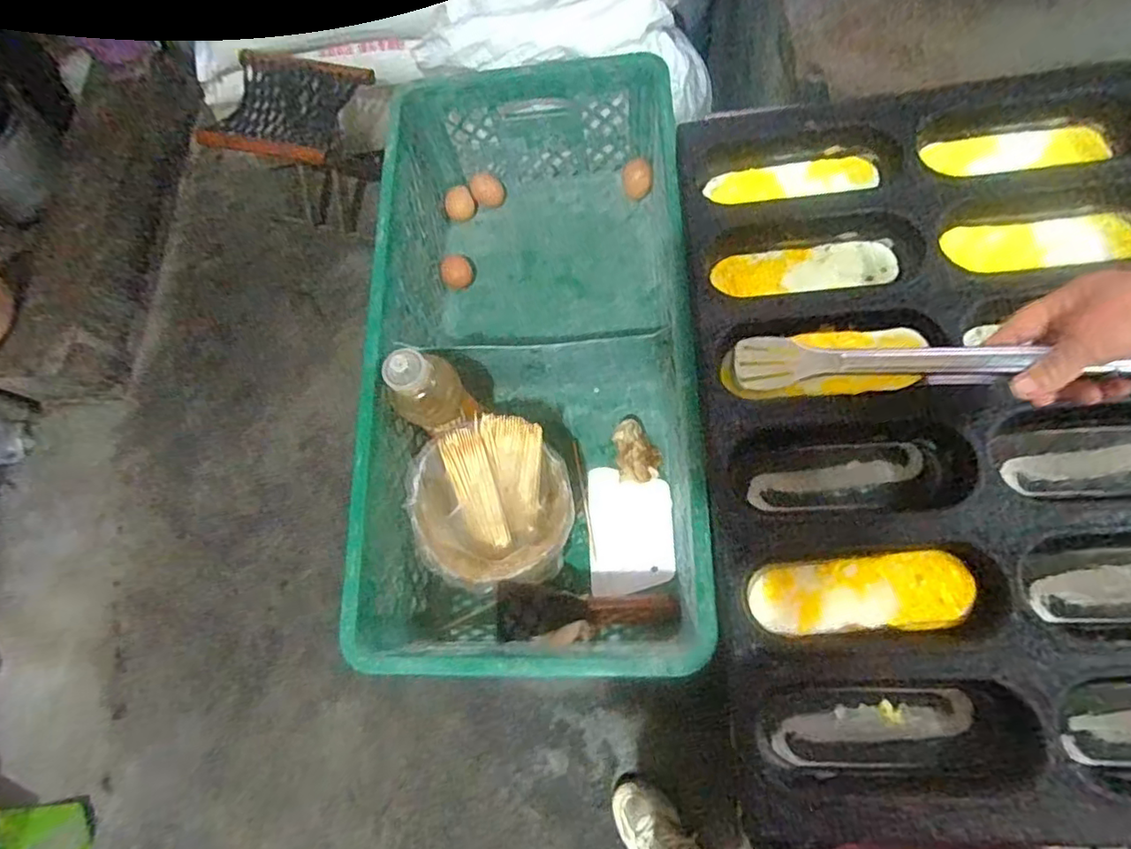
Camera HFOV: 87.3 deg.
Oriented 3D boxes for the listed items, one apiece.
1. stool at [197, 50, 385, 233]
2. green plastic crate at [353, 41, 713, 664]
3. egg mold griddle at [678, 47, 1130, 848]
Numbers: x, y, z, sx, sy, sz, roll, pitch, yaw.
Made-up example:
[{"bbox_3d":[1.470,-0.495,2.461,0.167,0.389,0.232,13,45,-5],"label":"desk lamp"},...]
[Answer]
[{"bbox_3d":[-0.596,-0.639,1.414,0.288,0.335,0.250,15,76,12],"label":"stool"},{"bbox_3d":[-0.031,-0.077,0.675,0.318,0.189,0.652,-3,73,7],"label":"green plastic crate"},{"bbox_3d":[0.317,-0.014,0.486,0.409,0.069,0.608,-5,73,6],"label":"egg mold griddle"}]

